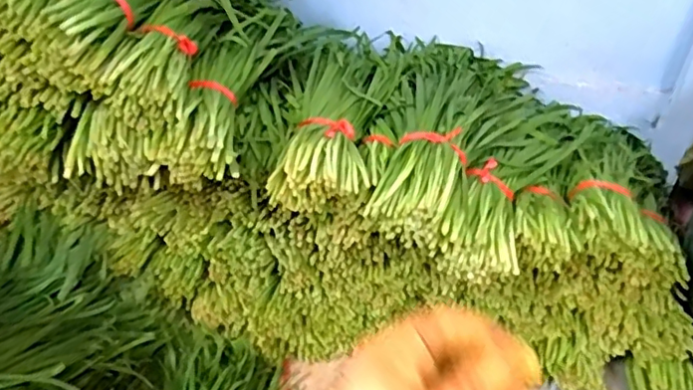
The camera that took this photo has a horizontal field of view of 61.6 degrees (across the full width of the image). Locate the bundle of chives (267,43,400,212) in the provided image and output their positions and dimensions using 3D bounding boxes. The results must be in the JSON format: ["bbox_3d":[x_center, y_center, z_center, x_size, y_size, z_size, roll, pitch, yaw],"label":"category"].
[{"bbox_3d":[0.004,-0.146,0.860,0.123,0.059,0.426,8,43,9],"label":"bundle of chives"}]

